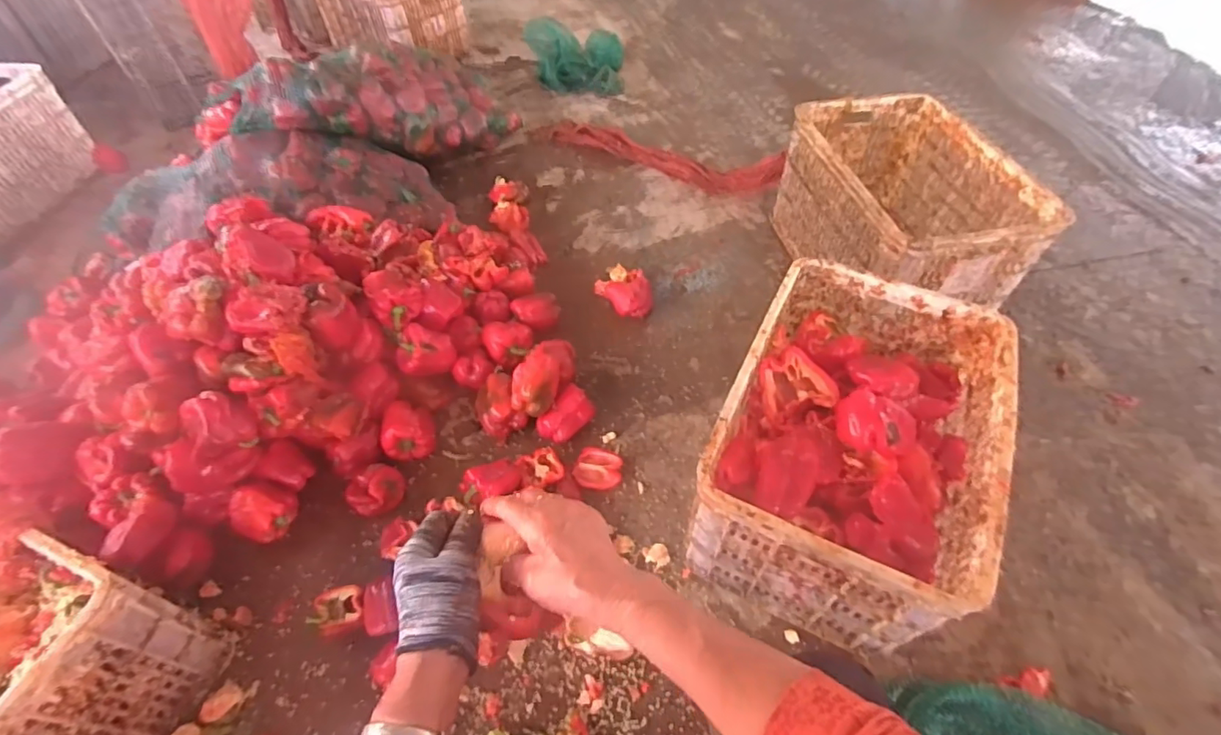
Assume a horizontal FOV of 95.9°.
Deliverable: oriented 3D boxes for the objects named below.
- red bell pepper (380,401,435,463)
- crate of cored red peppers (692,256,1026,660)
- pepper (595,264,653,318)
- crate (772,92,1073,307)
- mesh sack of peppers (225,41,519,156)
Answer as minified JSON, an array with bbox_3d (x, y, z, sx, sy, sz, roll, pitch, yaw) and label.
[{"bbox_3d":[-0.379,0.115,1.033,0.085,0.067,0.102,-12,52,-11],"label":"red bell pepper"},{"bbox_3d":[0.377,0.130,0.912,0.358,0.299,0.524,21,54,17],"label":"crate of cored red peppers"},{"bbox_3d":[0.040,-0.190,1.303,0.120,0.052,0.160,-29,57,-23],"label":"pepper"},{"bbox_3d":[0.659,-0.373,1.296,0.375,0.280,0.561,-10,52,-7],"label":"crate"},{"bbox_3d":[-0.637,-0.759,1.551,0.743,0.217,0.315,-17,51,-38],"label":"mesh sack of peppers"}]

